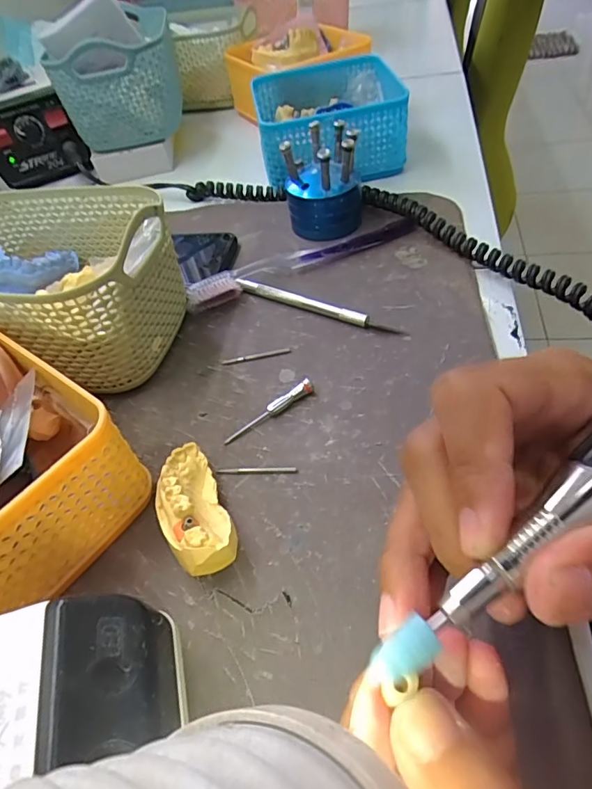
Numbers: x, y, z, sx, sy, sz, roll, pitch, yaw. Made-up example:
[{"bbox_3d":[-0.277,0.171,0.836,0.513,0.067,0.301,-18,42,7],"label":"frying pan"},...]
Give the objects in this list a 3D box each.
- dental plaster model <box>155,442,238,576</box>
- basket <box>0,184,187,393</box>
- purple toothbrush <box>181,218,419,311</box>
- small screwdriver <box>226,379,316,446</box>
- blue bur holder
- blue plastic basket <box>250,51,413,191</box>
[{"bbox_3d":[-0.049,0.054,0.228,0.029,0.028,0.066,-23,49,-10],"label":"dental plaster model"},{"bbox_3d":[-0.161,-0.066,0.314,0.171,0.085,0.114,4,50,14],"label":"basket"},{"bbox_3d":[0.005,-0.102,0.363,0.181,0.015,0.021,-24,49,-11],"label":"purple toothbrush"},{"bbox_3d":[-0.015,0.009,0.274,0.058,0.011,0.006,-31,51,-17],"label":"small screwdriver"},{"bbox_3d":[0.022,-0.169,0.384,0.058,0.068,0.062,-2,49,8],"label":"blue bur holder"},{"bbox_3d":[0.030,-0.259,0.463,0.130,0.061,0.139,-10,48,1],"label":"blue plastic basket"}]

